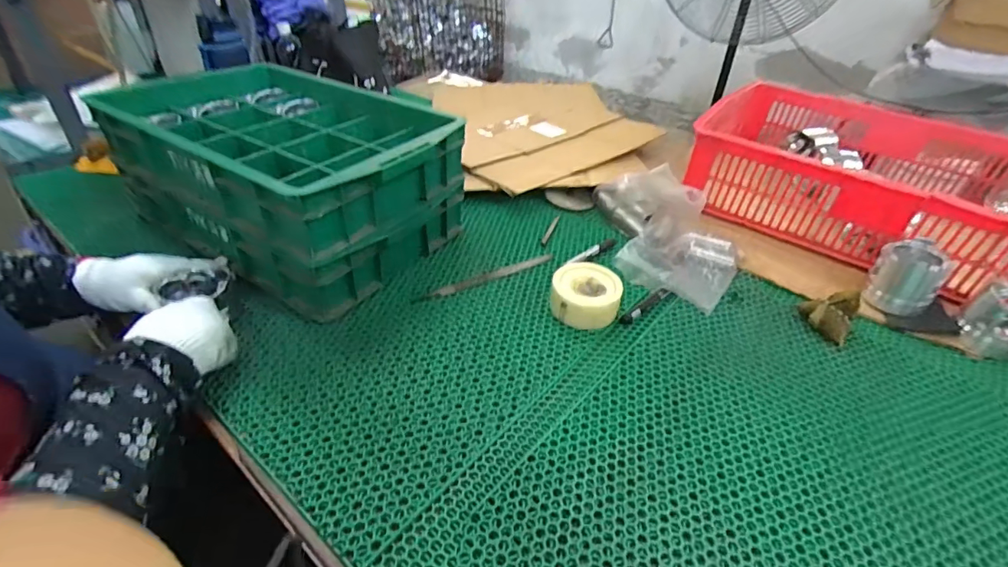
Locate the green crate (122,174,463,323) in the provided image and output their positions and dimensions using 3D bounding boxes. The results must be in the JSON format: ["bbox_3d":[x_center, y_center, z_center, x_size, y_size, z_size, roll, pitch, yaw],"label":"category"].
[{"bbox_3d":[-0.344,-0.131,0.799,0.471,0.093,0.324,24,44,24],"label":"green crate"}]

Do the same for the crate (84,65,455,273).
[{"bbox_3d":[-0.331,-0.218,0.738,0.506,0.117,0.328,23,42,24],"label":"crate"}]

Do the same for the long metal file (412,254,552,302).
[{"bbox_3d":[-0.028,-0.010,0.736,0.237,0.004,0.025,-19,44,-24],"label":"long metal file"}]

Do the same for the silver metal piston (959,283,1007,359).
[{"bbox_3d":[0.682,0.053,0.643,0.090,0.080,0.081,-19,44,-25],"label":"silver metal piston"}]

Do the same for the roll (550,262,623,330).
[{"bbox_3d":[0.117,0.018,0.668,0.096,0.056,0.096,2,39,-1],"label":"roll"}]

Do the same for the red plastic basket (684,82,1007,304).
[{"bbox_3d":[0.693,-0.185,0.876,0.587,0.157,0.442,27,44,28],"label":"red plastic basket"}]

